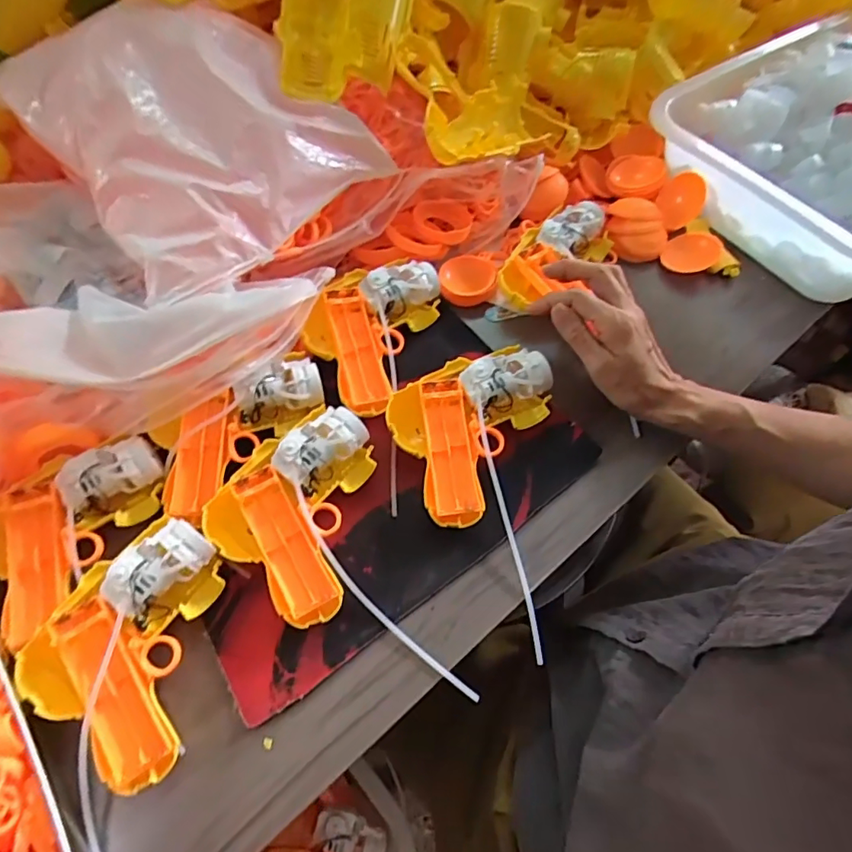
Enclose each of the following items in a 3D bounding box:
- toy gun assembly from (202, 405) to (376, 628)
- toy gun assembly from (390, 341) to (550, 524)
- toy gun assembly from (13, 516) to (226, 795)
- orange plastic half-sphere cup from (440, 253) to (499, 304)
[{"bbox_3d":[-0.090,0.056,0.402,0.116,0.038,0.143,26,63,15],"label":"toy gun assembly"},{"bbox_3d":[0.046,0.001,0.432,0.134,0.040,0.122,-22,62,-12],"label":"toy gun assembly"},{"bbox_3d":[-0.204,0.141,0.357,0.108,0.039,0.162,5,60,4],"label":"toy gun assembly"},{"bbox_3d":[0.042,-0.152,0.537,0.054,0.022,0.058,0,60,1],"label":"orange plastic half-sphere cup"}]

